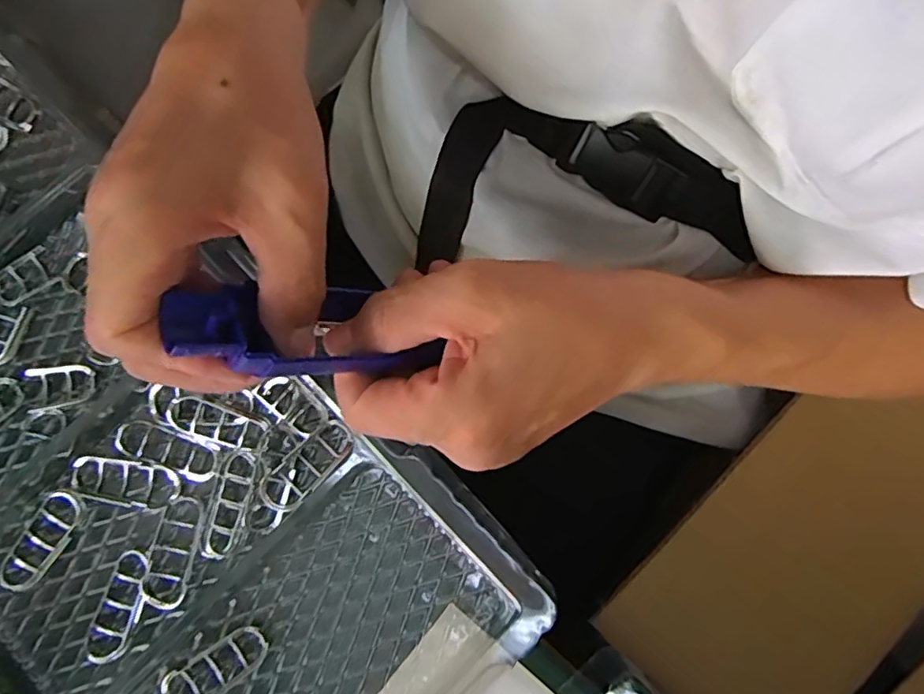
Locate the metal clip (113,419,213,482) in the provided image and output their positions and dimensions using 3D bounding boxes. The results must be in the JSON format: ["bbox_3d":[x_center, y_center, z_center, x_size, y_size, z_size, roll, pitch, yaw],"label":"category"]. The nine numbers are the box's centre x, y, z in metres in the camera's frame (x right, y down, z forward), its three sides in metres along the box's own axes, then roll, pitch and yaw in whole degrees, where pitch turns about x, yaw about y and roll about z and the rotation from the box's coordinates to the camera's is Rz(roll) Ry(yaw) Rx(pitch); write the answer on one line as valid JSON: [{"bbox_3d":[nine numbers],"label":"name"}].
[{"bbox_3d":[-0.149,0.052,0.306,0.052,0.008,0.019,22,77,0],"label":"metal clip"}]

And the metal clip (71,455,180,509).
[{"bbox_3d":[-0.169,0.068,0.301,0.054,0.007,0.022,9,80,3],"label":"metal clip"}]

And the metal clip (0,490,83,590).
[{"bbox_3d":[-0.208,0.094,0.298,0.022,0.009,0.051,32,82,6],"label":"metal clip"}]

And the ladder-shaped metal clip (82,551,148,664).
[{"bbox_3d":[-0.168,0.126,0.294,0.024,0.008,0.052,17,80,4],"label":"ladder-shaped metal clip"}]

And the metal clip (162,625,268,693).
[{"bbox_3d":[-0.119,0.154,0.288,0.052,0.009,0.022,-36,81,-5],"label":"metal clip"}]

